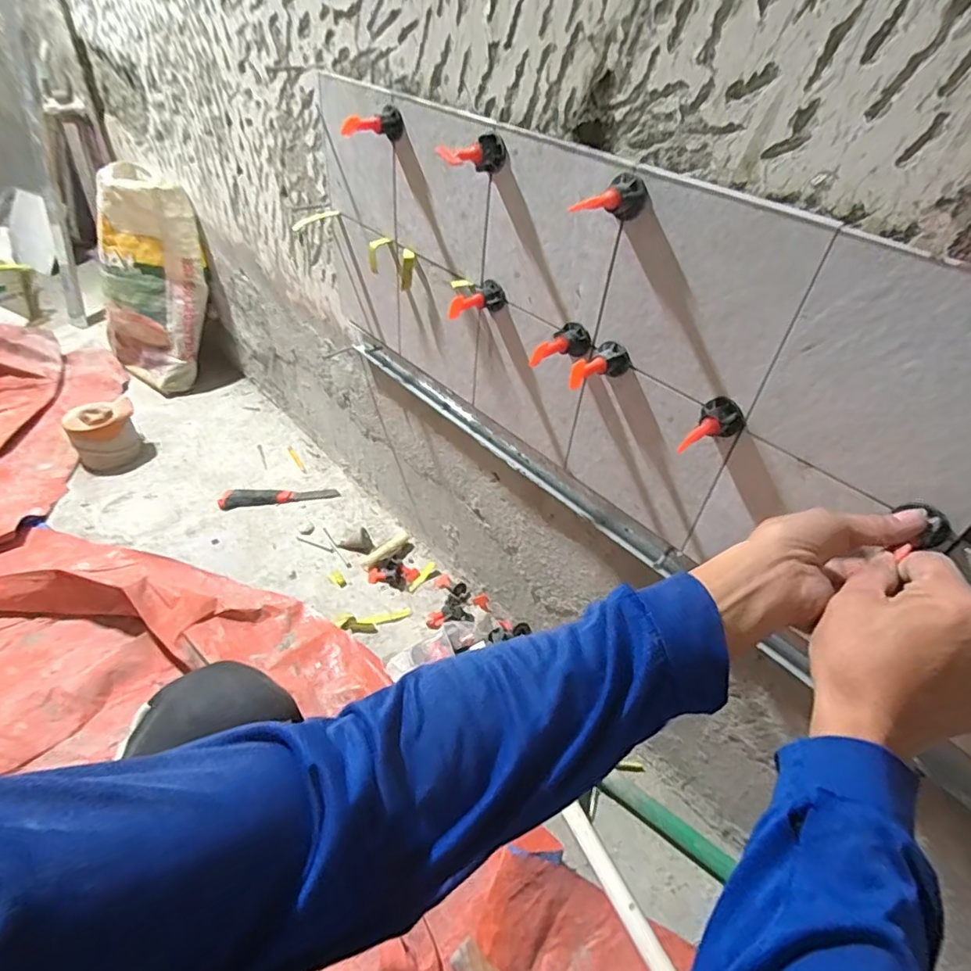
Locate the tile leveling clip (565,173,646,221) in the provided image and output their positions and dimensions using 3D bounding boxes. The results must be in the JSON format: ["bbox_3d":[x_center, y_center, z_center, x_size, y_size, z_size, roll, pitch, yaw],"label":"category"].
[{"bbox_3d":[0.090,-0.205,0.400,0.027,0.029,0.058,36,51,28],"label":"tile leveling clip"}]

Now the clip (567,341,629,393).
[{"bbox_3d":[0.099,-0.101,0.477,0.033,0.028,0.056,28,47,22],"label":"clip"}]

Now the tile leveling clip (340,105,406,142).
[{"bbox_3d":[-0.118,-0.377,0.575,0.062,0.027,0.026,-9,45,-15],"label":"tile leveling clip"}]

